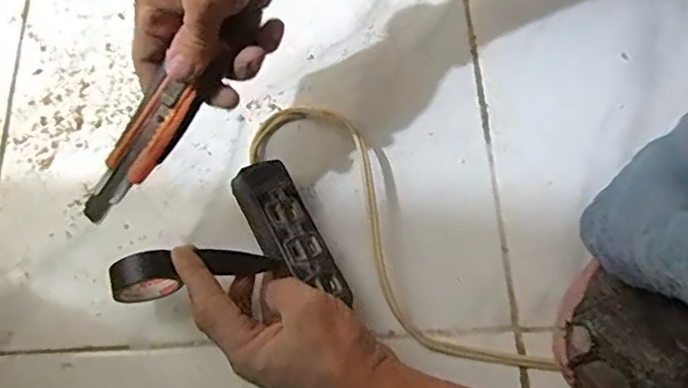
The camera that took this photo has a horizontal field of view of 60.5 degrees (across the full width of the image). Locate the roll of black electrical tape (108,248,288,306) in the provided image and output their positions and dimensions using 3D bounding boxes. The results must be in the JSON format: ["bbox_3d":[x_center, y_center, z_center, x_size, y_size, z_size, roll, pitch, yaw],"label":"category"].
[{"bbox_3d":[-0.101,0.052,0.408,0.113,0.041,0.025,-9,70,-9],"label":"roll of black electrical tape"}]

